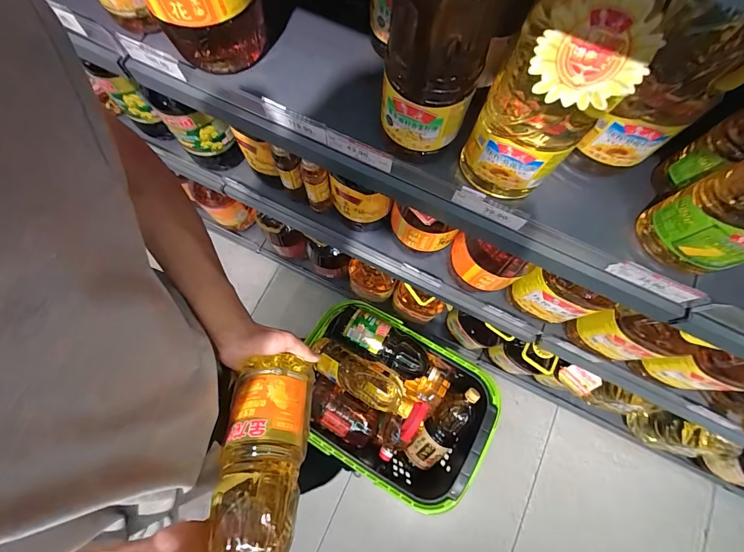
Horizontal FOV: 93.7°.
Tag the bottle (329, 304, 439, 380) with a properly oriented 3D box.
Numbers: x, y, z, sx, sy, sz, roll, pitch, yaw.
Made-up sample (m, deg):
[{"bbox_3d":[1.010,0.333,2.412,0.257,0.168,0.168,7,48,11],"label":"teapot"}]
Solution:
[{"bbox_3d":[0.030,0.174,0.895,0.291,0.087,0.101,26,77,5],"label":"bottle"}]

